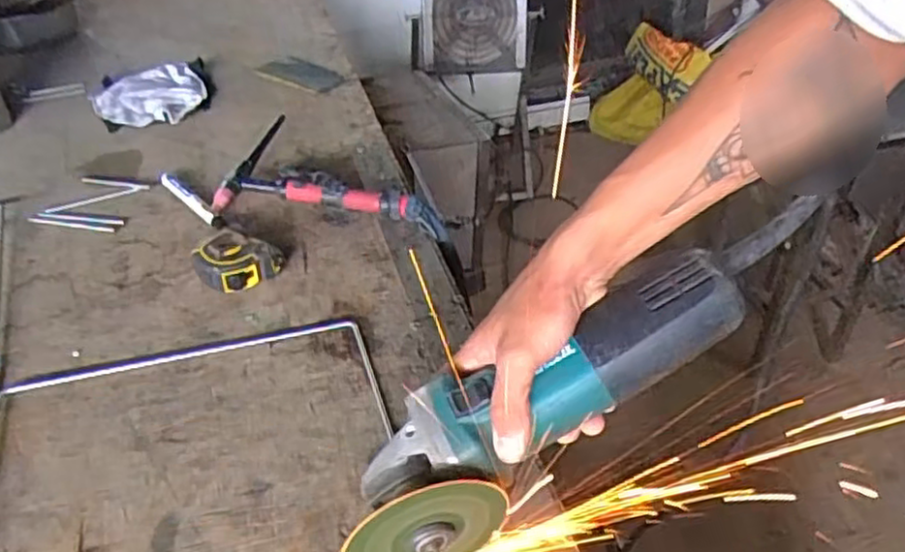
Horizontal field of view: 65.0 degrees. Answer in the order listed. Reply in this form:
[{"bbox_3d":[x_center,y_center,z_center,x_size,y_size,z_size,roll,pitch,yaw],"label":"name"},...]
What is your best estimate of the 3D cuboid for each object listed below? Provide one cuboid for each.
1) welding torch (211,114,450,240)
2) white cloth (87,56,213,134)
[{"bbox_3d":[-0.127,-0.115,0.812,0.252,0.047,0.151,3,40,1],"label":"welding torch"},{"bbox_3d":[-0.415,-0.256,0.989,0.155,0.023,0.148,-15,43,-19],"label":"white cloth"}]

